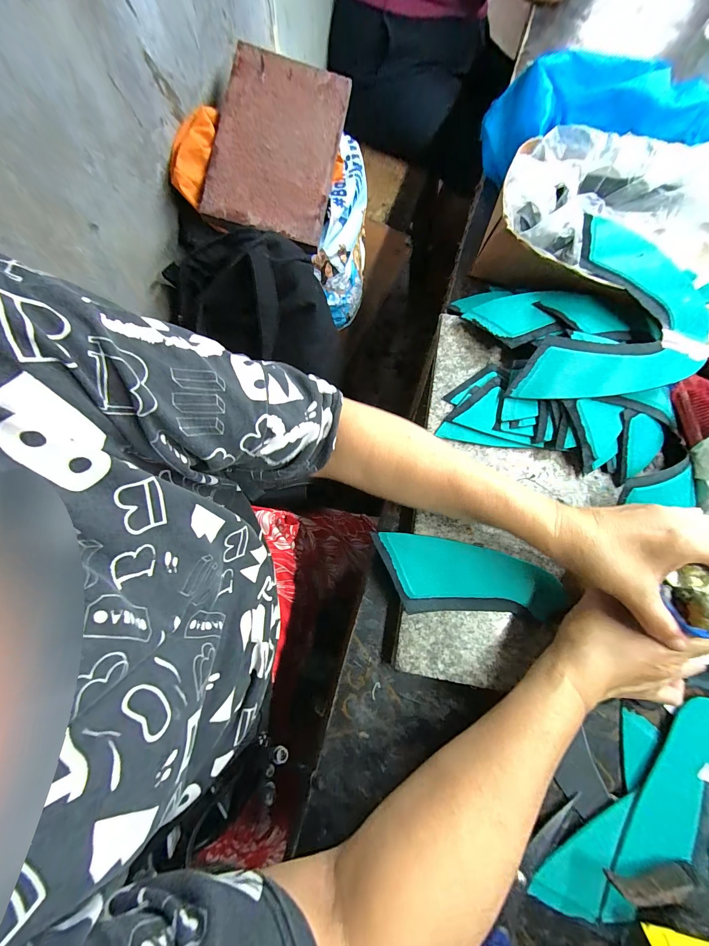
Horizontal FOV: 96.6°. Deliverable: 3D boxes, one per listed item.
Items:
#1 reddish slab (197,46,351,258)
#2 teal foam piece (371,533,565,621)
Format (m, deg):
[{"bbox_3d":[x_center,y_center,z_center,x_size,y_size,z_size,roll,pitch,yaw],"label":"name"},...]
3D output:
[{"bbox_3d":[-0.120,-0.512,0.493,0.184,0.029,0.293,11,86,-8],"label":"reddish slab"},{"bbox_3d":[0.110,0.103,0.311,0.180,0.006,0.067,6,74,0],"label":"teal foam piece"}]

